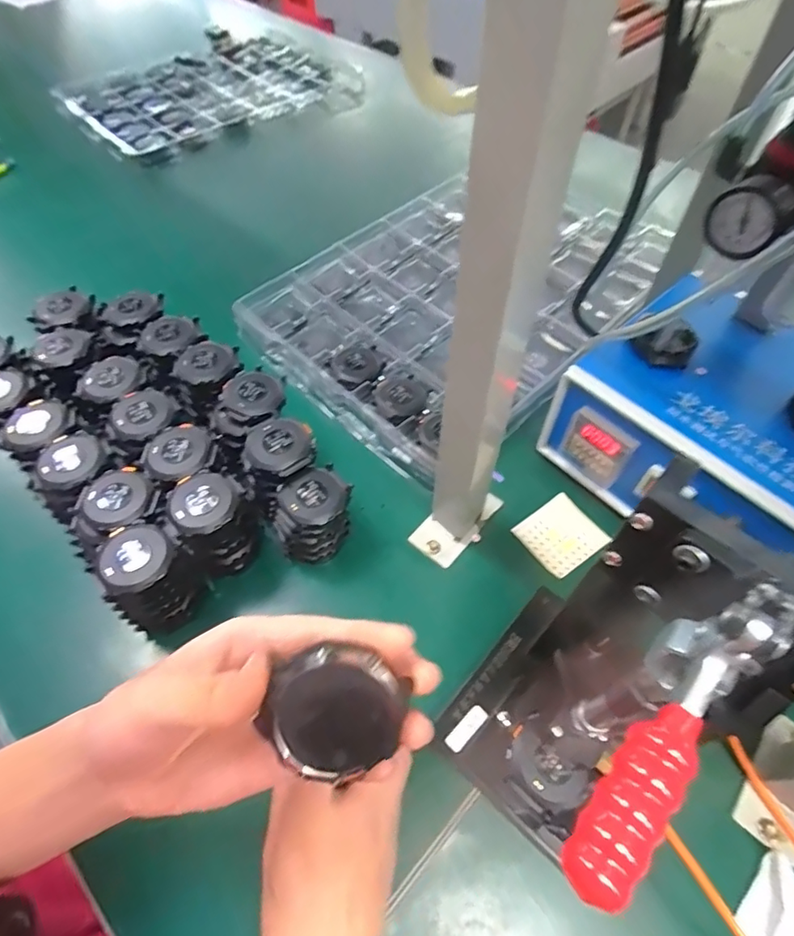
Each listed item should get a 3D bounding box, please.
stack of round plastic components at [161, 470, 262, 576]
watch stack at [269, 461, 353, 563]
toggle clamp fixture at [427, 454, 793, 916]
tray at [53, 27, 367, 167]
[{"bbox_3d":[-0.133,0.043,0.388,0.054,0.070,0.052,-37,63,-22],"label":"stack of round plastic components"},{"bbox_3d":[-0.063,0.041,0.404,0.060,0.068,0.046,-26,60,-16],"label":"watch stack"},{"bbox_3d":[0.097,0.104,0.255,0.155,0.205,0.112,-32,62,-19],"label":"toggle clamp fixture"},{"bbox_3d":[-0.330,-0.658,0.911,0.445,0.035,0.337,-32,62,-19],"label":"tray"}]

